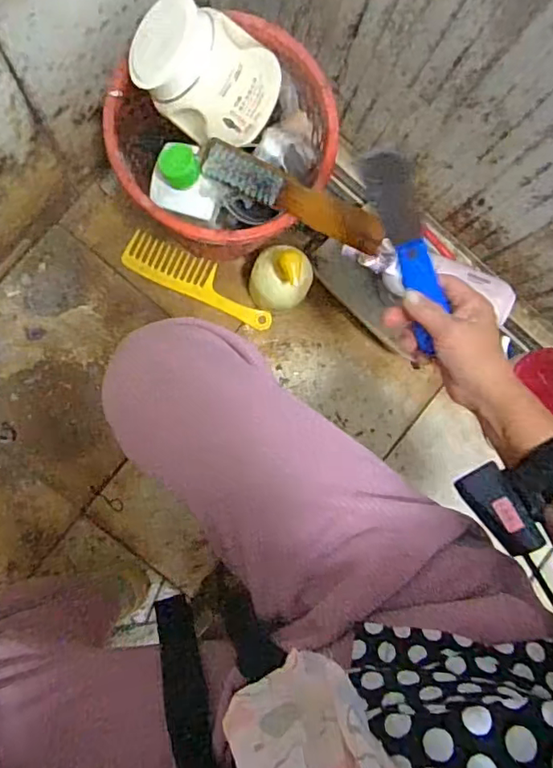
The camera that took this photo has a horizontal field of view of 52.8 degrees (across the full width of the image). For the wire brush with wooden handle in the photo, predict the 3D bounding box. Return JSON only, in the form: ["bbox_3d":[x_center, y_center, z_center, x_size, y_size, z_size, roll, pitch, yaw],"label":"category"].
[{"bbox_3d":[0.017,-0.199,0.592,0.208,0.033,0.035,27,83,-6],"label":"wire brush with wooden handle"}]

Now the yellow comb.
[{"bbox_3d":[-0.114,-0.156,0.837,0.236,0.013,0.059,25,83,-6],"label":"yellow comb"}]

